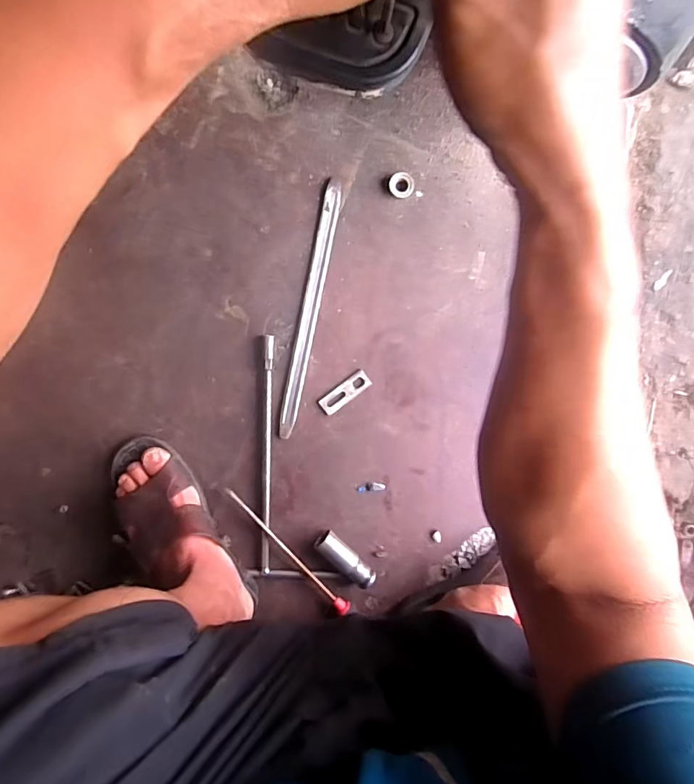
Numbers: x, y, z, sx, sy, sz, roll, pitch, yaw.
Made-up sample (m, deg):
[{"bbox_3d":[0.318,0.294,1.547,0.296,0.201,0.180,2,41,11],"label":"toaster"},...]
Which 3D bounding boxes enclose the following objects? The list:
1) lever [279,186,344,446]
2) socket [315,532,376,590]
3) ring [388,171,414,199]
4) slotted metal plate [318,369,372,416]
[{"bbox_3d":[-0.042,-0.087,0.521,0.020,0.008,0.280,12,97,-3],"label":"lever"},{"bbox_3d":[-0.001,0.196,0.545,0.076,0.026,0.026,44,94,-6],"label":"socket"},{"bbox_3d":[0.059,-0.224,0.505,0.029,0.014,0.027,0,97,-2],"label":"ring"},{"bbox_3d":[-0.002,0.001,0.535,0.064,0.006,0.022,-37,97,3],"label":"slotted metal plate"}]

